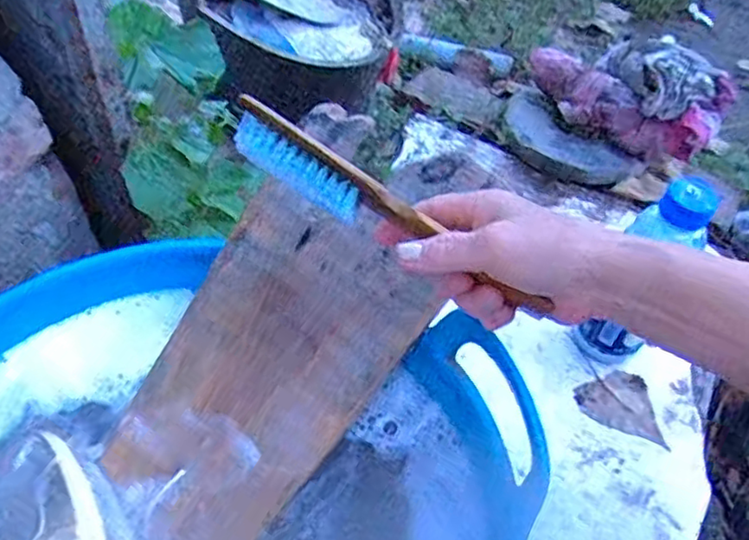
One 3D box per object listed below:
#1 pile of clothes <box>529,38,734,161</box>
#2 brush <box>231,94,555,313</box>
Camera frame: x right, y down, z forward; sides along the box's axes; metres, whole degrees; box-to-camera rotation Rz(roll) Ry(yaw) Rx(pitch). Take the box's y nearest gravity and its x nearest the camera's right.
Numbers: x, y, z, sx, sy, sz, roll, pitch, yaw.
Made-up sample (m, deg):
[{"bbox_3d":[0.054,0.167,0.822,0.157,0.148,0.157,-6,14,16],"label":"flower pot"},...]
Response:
[{"bbox_3d":[0.318,-0.241,0.835,0.102,0.112,0.258,-34,62,-28],"label":"pile of clothes"},{"bbox_3d":[0.003,-0.032,0.366,0.201,0.030,0.021,32,55,7],"label":"brush"}]

